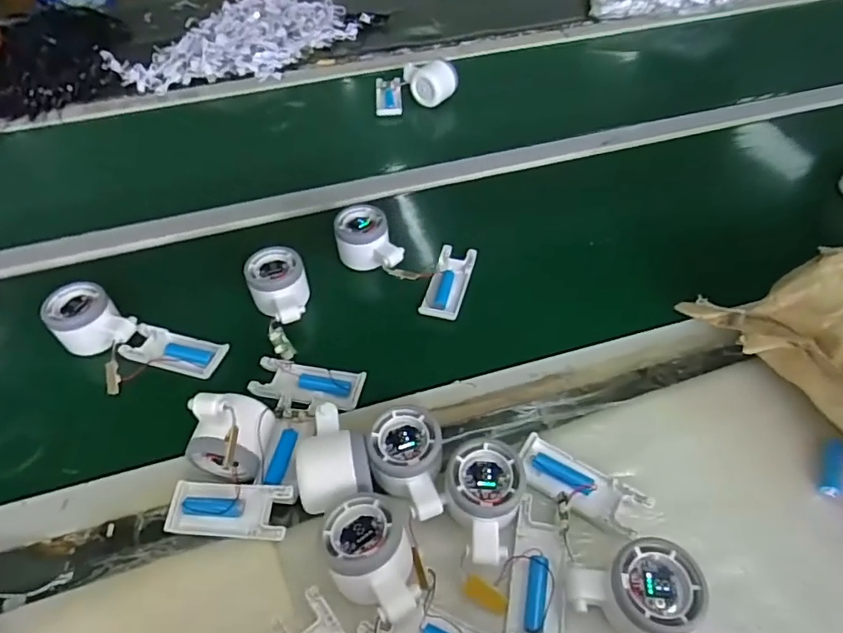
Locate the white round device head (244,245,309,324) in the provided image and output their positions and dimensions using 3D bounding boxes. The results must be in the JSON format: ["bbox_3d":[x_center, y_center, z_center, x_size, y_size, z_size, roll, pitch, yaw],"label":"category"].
[{"bbox_3d":[-0.148,-0.027,0.570,0.056,0.047,0.086,-15,51,-11],"label":"white round device head"}]

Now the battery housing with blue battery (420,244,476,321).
[{"bbox_3d":[0.031,-0.039,0.599,0.040,0.012,0.100,12,51,12],"label":"battery housing with blue battery"}]

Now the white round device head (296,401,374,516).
[{"bbox_3d":[-0.071,0.112,0.436,0.058,0.047,0.084,-9,50,-7],"label":"white round device head"}]

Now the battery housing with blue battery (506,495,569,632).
[{"bbox_3d":[0.086,0.185,0.395,0.039,0.015,0.098,9,51,9],"label":"battery housing with blue battery"}]

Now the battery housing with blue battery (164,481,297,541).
[{"bbox_3d":[-0.150,0.149,0.424,0.102,0.020,0.040,-2,50,15],"label":"battery housing with blue battery"}]

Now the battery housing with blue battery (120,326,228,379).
[{"bbox_3d":[-0.246,0.035,0.547,0.098,0.012,0.045,11,51,10],"label":"battery housing with blue battery"}]

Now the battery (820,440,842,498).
[{"bbox_3d":[0.329,0.120,0.434,0.014,0.019,0.045,9,90,7],"label":"battery"}]

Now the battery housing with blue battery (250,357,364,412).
[{"bbox_3d":[-0.107,0.062,0.510,0.103,0.012,0.041,9,51,9],"label":"battery housing with blue battery"}]

